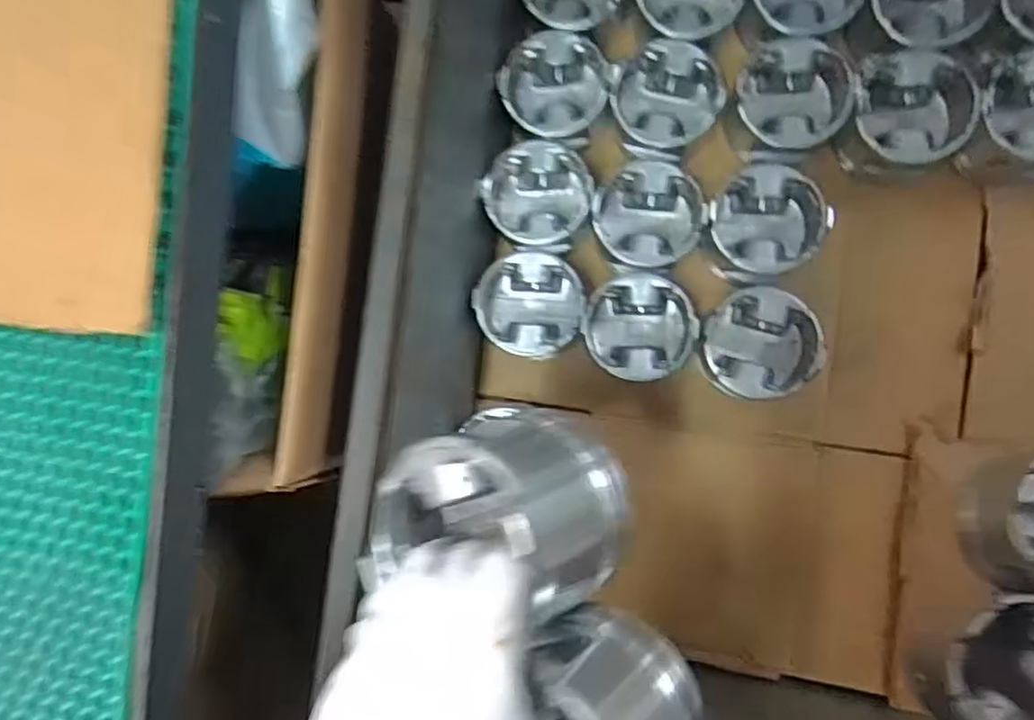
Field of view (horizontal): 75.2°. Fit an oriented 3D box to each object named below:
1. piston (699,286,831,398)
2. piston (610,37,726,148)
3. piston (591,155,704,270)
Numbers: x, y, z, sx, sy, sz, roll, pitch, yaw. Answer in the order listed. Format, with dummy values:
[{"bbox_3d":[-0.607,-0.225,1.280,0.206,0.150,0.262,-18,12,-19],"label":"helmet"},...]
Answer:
[{"bbox_3d":[0.226,-0.012,0.639,0.092,0.094,0.094,0,89,9],"label":"piston"},{"bbox_3d":[0.143,-0.249,0.646,0.096,0.058,0.094,2,89,9],"label":"piston"},{"bbox_3d":[0.125,-0.137,0.642,0.097,0.066,0.100,0,89,9],"label":"piston"}]

